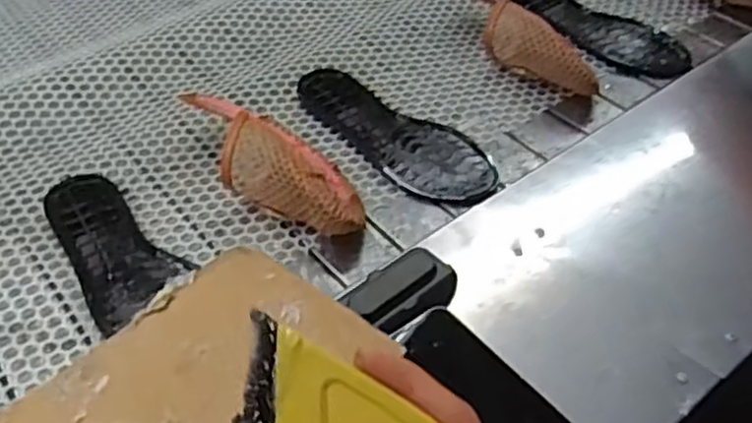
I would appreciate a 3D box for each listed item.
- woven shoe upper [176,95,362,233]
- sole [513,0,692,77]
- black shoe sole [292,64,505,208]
[{"bbox_3d":[-0.095,-0.046,0.671,0.213,0.067,0.086,32,54,27],"label":"woven shoe upper"},{"bbox_3d":[0.265,-0.226,0.861,0.096,0.032,0.226,-32,54,-27],"label":"sole"},{"bbox_3d":[0.015,-0.082,0.741,0.083,0.021,0.244,-35,55,-29],"label":"black shoe sole"}]

